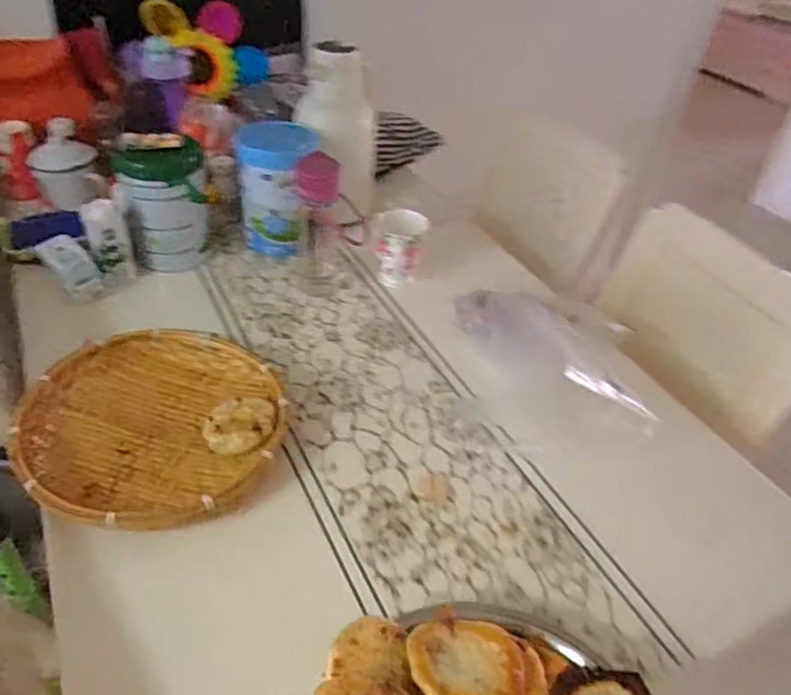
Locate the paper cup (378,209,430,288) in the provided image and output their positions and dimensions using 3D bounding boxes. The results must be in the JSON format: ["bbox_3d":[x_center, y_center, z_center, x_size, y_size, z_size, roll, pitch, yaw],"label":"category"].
[{"bbox_3d":[0.008,-0.151,0.991,0.077,0.107,0.069,12,52,13],"label":"paper cup"}]

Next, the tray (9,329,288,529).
[{"bbox_3d":[-0.278,0.090,0.748,0.281,0.045,0.296,-13,43,-22],"label":"tray"}]

